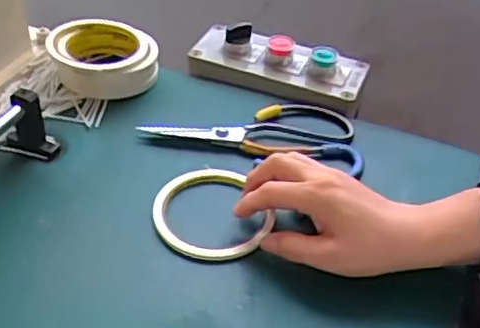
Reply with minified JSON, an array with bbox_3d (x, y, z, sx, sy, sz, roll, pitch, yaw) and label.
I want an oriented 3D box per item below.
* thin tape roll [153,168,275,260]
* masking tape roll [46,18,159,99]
[{"bbox_3d":[-0.024,0.038,0.480,0.086,0.009,0.094,4,41,-3],"label":"thin tape roll"},{"bbox_3d":[-0.133,-0.101,0.600,0.092,0.045,0.089,4,41,-3],"label":"masking tape roll"}]

